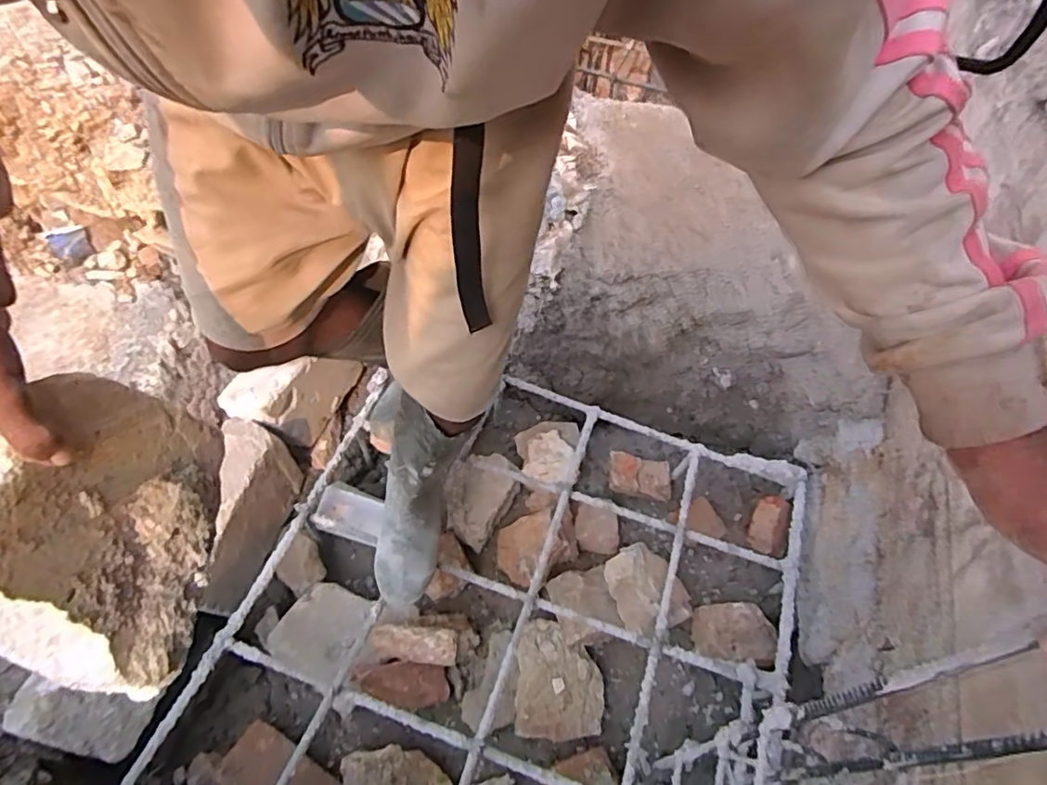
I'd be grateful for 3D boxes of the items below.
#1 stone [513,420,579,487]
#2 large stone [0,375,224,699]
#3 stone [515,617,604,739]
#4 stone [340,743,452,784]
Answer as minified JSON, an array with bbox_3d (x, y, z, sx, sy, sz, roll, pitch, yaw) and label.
[{"bbox_3d":[0.046,0.127,1.336,0.127,0.061,0.141,10,83,-6],"label":"stone"},{"bbox_3d":[-0.353,0.106,0.495,0.127,0.219,0.216,-10,53,19],"label":"large stone"},{"bbox_3d":[0.064,0.516,1.088,0.149,0.087,0.179,1,56,-2],"label":"stone"},{"bbox_3d":[-0.207,0.637,1.006,0.182,0.056,0.087,14,54,-17],"label":"stone"}]

